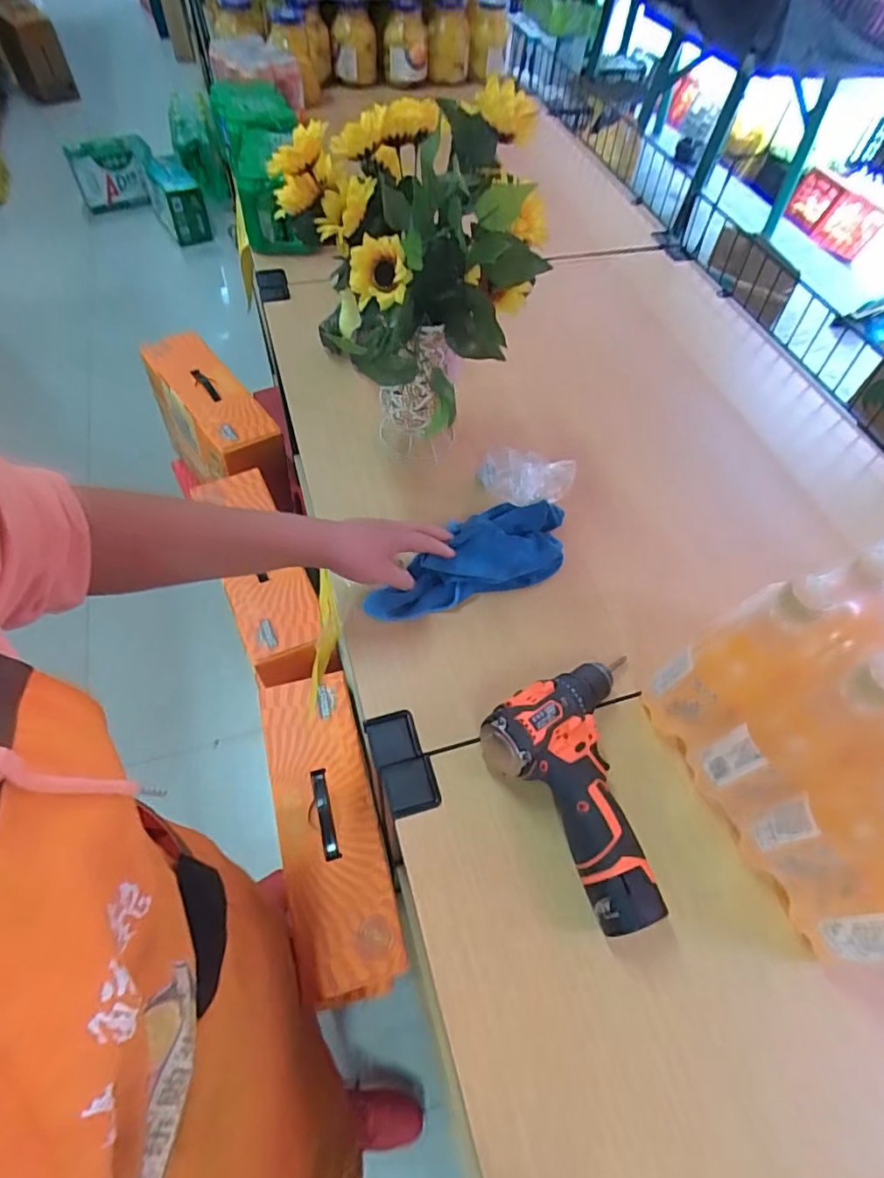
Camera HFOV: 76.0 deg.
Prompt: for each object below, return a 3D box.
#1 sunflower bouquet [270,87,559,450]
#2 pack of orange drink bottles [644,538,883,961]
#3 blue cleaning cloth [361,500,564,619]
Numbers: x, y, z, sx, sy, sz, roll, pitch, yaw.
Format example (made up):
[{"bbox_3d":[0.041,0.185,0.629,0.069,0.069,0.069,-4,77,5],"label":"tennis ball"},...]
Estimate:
[{"bbox_3d":[-0.030,-0.286,0.585,0.240,0.315,0.180,15,58,5],"label":"sunflower bouquet"},{"bbox_3d":[0.333,0.124,0.450,0.174,0.223,0.247,-21,62,-17],"label":"pack of orange drink bottles"},{"bbox_3d":[0.034,-0.028,0.632,0.245,0.051,0.088,-26,63,-11],"label":"blue cleaning cloth"}]

